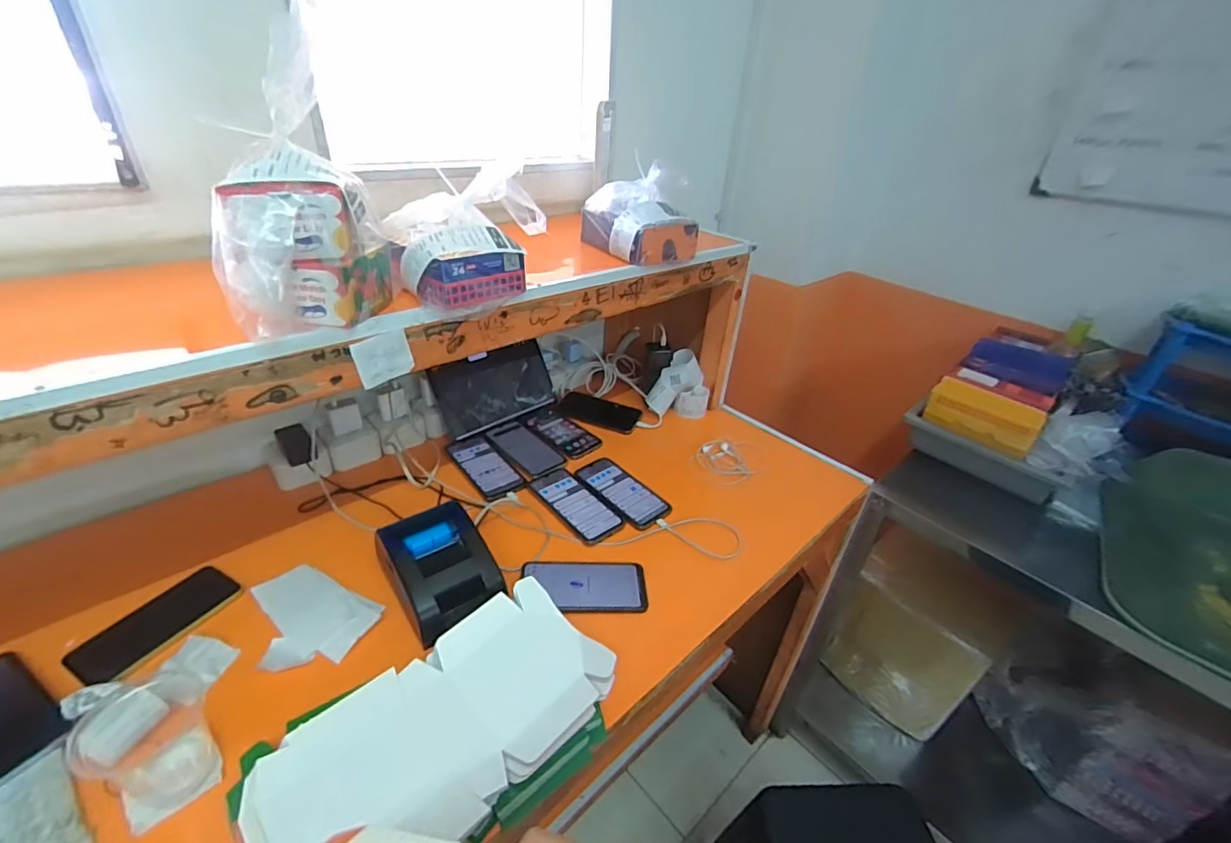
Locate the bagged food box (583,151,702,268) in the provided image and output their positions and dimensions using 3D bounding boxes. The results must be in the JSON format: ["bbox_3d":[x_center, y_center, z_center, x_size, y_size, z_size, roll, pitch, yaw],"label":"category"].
[{"bbox_3d":[0.043,-0.339,0.847,0.124,0.119,0.174,-15,38,-29],"label":"bagged food box"}]

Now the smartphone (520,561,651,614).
[{"bbox_3d":[-0.041,0.223,0.722,0.164,0.007,0.082,1,33,-7],"label":"smartphone"}]

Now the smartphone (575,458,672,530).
[{"bbox_3d":[0.013,0.116,0.895,0.083,0.006,0.172,-23,42,-37],"label":"smartphone"}]

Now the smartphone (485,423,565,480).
[{"bbox_3d":[-0.166,0.047,0.970,0.079,0.004,0.171,-23,42,-37],"label":"smartphone"}]

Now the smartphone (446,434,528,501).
[{"bbox_3d":[-0.228,0.079,0.919,0.075,0.013,0.166,-20,40,-34],"label":"smartphone"}]

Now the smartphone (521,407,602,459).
[{"bbox_3d":[-0.108,0.015,1.029,0.088,0.005,0.172,-22,42,-36],"label":"smartphone"}]

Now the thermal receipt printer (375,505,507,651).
[{"bbox_3d":[-0.220,0.184,0.661,0.114,0.073,0.156,-23,42,-37],"label":"thermal receipt printer"}]

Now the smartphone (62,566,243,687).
[{"bbox_3d":[-0.543,0.238,0.625,0.092,0.010,0.155,18,35,19],"label":"smartphone"}]

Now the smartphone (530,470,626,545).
[{"bbox_3d":[-0.067,0.133,0.855,0.077,0.008,0.169,-23,42,-36],"label":"smartphone"}]

